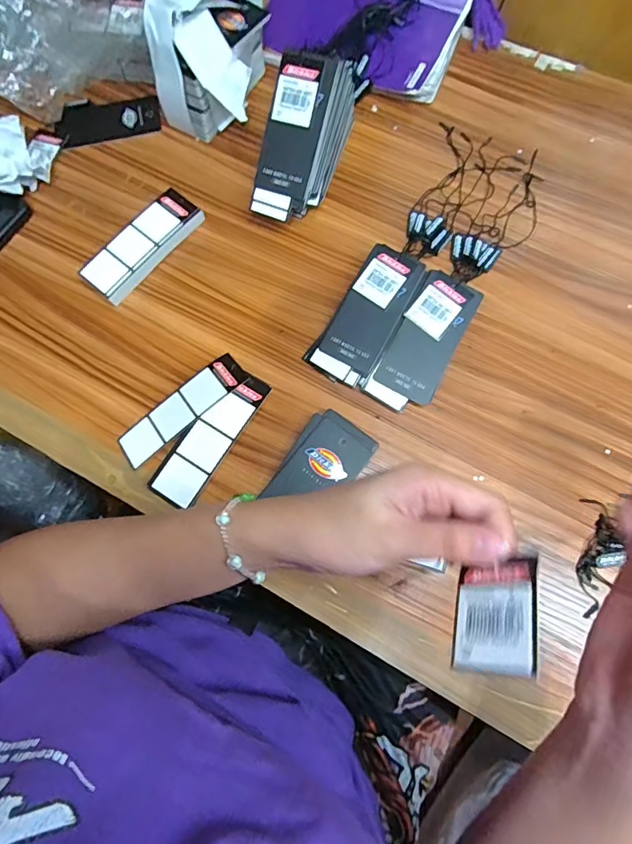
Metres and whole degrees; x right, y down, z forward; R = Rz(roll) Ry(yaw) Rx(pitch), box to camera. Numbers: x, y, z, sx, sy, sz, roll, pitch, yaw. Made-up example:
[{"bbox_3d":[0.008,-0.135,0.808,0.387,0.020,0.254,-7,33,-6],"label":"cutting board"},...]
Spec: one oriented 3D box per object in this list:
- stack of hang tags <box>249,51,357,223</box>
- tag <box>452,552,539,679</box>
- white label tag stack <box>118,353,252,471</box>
[{"bbox_3d":[-0.011,-0.252,0.408,0.058,0.089,0.136,19,75,7],"label":"stack of hang tags"},{"bbox_3d":[0.075,0.079,0.190,0.004,0.036,0.047,36,54,-26],"label":"tag"},{"bbox_3d":[-0.111,-0.011,0.380,0.118,0.006,0.035,-40,66,-3],"label":"white label tag stack"}]

